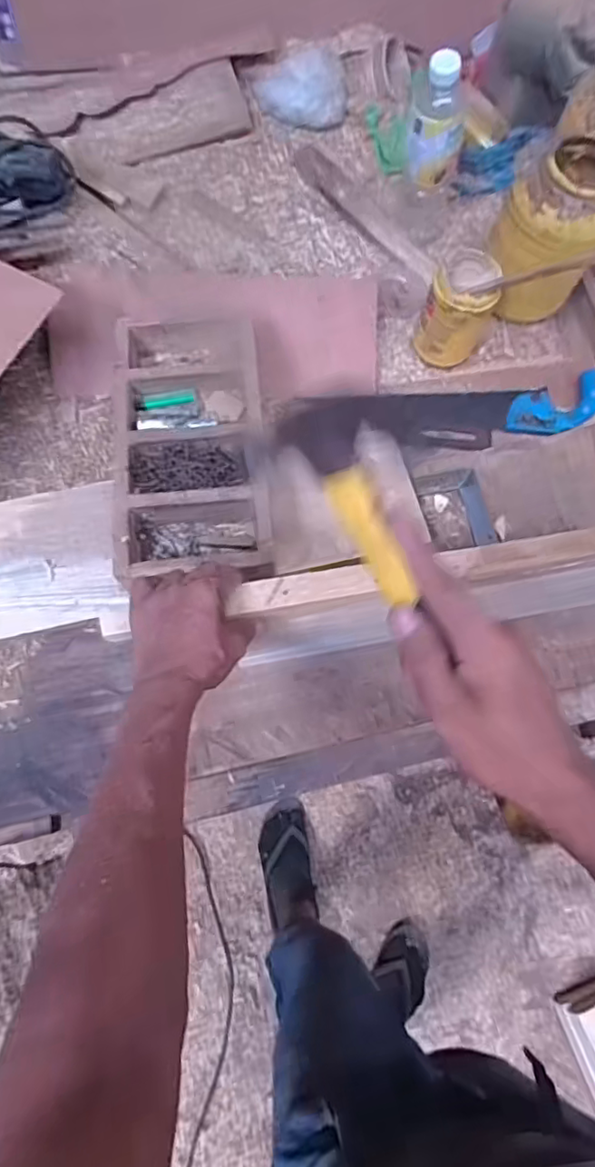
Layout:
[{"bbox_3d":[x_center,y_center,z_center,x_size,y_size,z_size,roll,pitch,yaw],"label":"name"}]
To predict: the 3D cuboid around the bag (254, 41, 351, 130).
[{"bbox_3d":[0.006,-0.777,0.920,0.144,0.071,0.104,3,67,0],"label":"bag"}]

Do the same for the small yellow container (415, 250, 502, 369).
[{"bbox_3d":[0.232,-0.389,0.847,0.084,0.145,0.091,1,67,-1],"label":"small yellow container"}]

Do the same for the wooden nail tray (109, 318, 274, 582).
[{"bbox_3d":[-0.134,-0.176,0.738,0.179,0.069,0.364,-6,70,-4],"label":"wooden nail tray"}]

